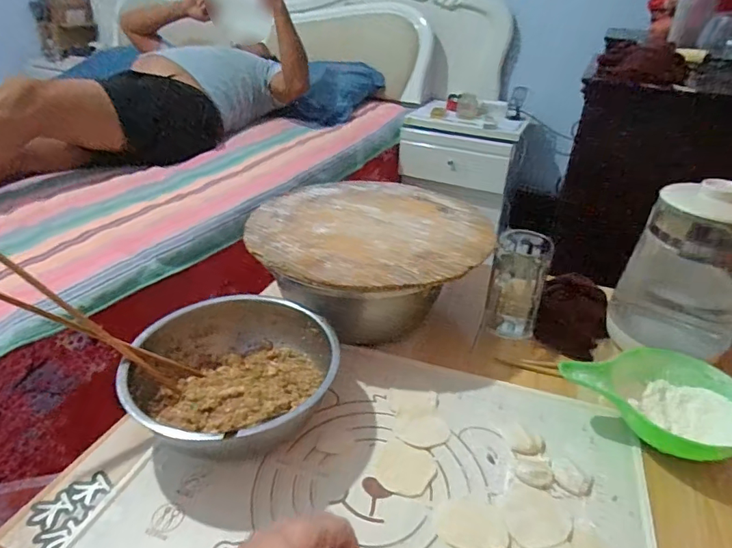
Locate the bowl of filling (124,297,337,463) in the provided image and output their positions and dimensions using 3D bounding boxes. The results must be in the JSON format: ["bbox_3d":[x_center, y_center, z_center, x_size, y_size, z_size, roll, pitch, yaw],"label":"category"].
[{"bbox_3d":[-0.147,0.120,0.551,0.215,0.082,0.214,1,32,-1],"label":"bowl of filling"}]

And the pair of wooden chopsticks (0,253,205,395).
[{"bbox_3d":[-0.285,0.065,0.520,0.023,0.239,0.051,-39,31,14],"label":"pair of wooden chopsticks"}]

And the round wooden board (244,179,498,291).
[{"bbox_3d":[0.008,-0.078,0.735,0.346,0.017,0.358,1,32,-1],"label":"round wooden board"}]

